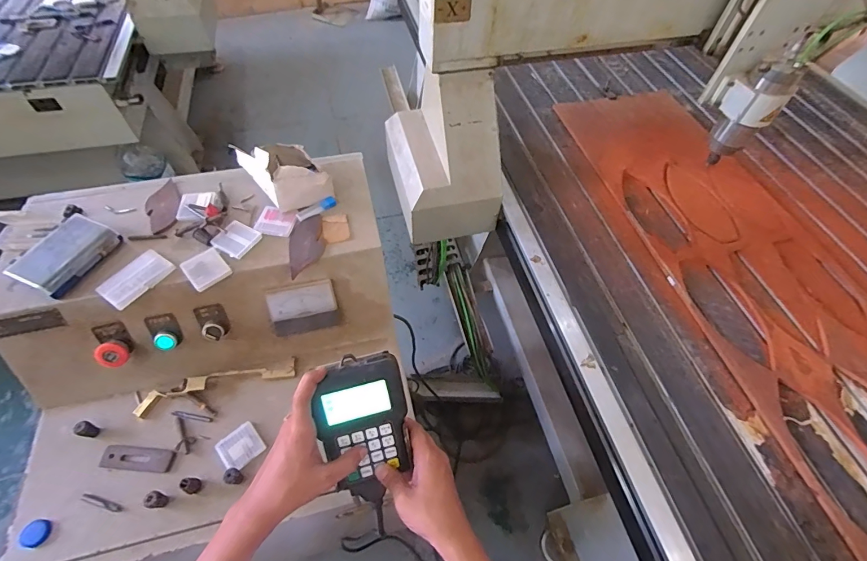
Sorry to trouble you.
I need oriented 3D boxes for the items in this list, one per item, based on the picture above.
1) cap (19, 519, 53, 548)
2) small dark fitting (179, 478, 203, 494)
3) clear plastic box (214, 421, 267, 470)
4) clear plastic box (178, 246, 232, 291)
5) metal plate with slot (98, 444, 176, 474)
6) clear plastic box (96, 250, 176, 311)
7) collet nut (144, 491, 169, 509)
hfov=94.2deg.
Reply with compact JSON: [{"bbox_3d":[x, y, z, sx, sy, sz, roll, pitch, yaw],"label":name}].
[{"bbox_3d":[-0.517,0.330,0.525,0.029,0.012,0.031,0,57,-1],"label":"cap"},{"bbox_3d":[-0.332,0.279,0.549,0.020,0.033,0.019,0,57,-1],"label":"small dark fitting"},{"bbox_3d":[-0.283,0.244,0.591,0.057,0.007,0.053,-34,64,-21],"label":"clear plastic box"},{"bbox_3d":[-0.331,-0.016,0.587,0.053,0.010,0.059,-37,64,-22],"label":"clear plastic box"},{"bbox_3d":[-0.424,0.256,0.580,0.100,0.010,0.032,4,57,2],"label":"metal plate with slot"},{"bbox_3d":[-0.420,-0.004,0.568,0.051,0.013,0.087,31,61,18],"label":"clear plastic box"},{"bbox_3d":[-0.368,0.293,0.537,0.023,0.026,0.019,7,57,4],"label":"collet nut"}]

